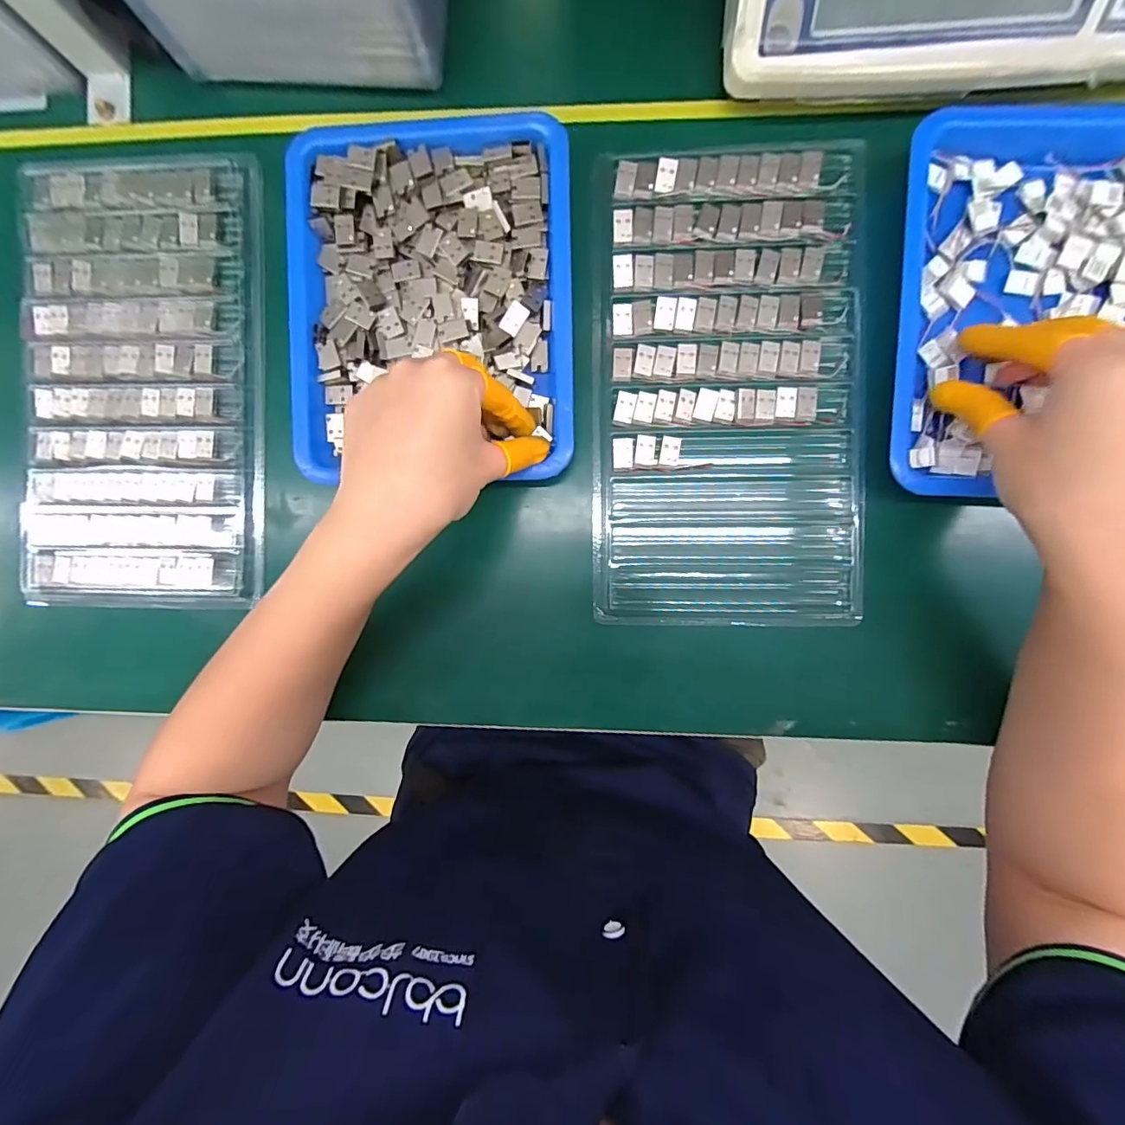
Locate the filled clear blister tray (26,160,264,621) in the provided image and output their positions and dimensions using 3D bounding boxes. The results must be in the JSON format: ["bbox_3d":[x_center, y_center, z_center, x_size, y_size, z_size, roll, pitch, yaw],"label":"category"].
[{"bbox_3d":[-0.279,-0.114,0.328,0.158,0.014,0.289,2,93,3],"label":"filled clear blister tray"}]

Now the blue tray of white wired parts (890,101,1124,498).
[{"bbox_3d":[0.278,-0.147,0.283,0.168,0.028,0.214,3,93,3],"label":"blue tray of white wired parts"}]

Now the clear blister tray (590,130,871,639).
[{"bbox_3d":[0.100,-0.106,0.304,0.159,0.006,0.288,-1,93,3],"label":"clear blister tray"}]

